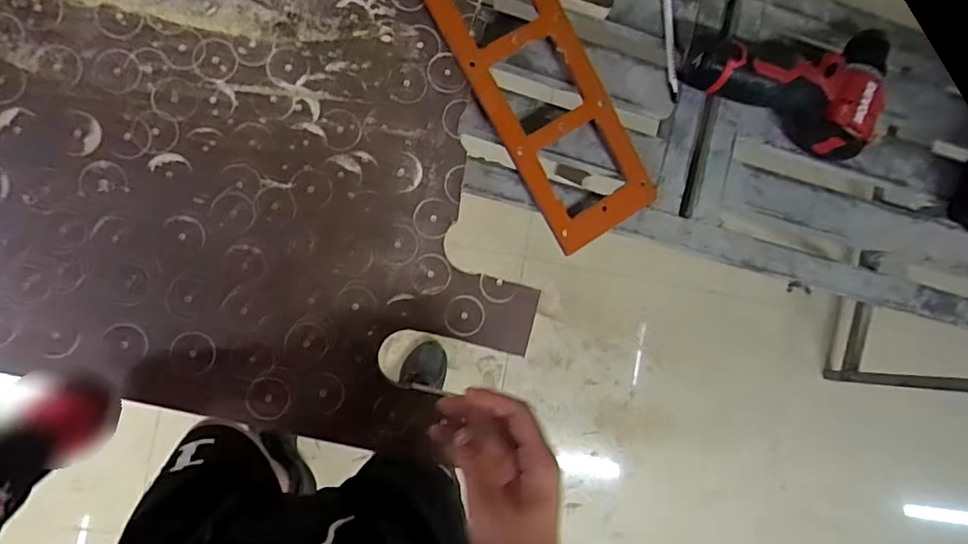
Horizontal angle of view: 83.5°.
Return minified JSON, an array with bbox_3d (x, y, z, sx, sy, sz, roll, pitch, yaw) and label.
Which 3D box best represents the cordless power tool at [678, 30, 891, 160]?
[{"bbox_3d":[0.295,-0.198,0.526,0.188,0.053,0.115,23,85,-8],"label":"cordless power tool"}]

